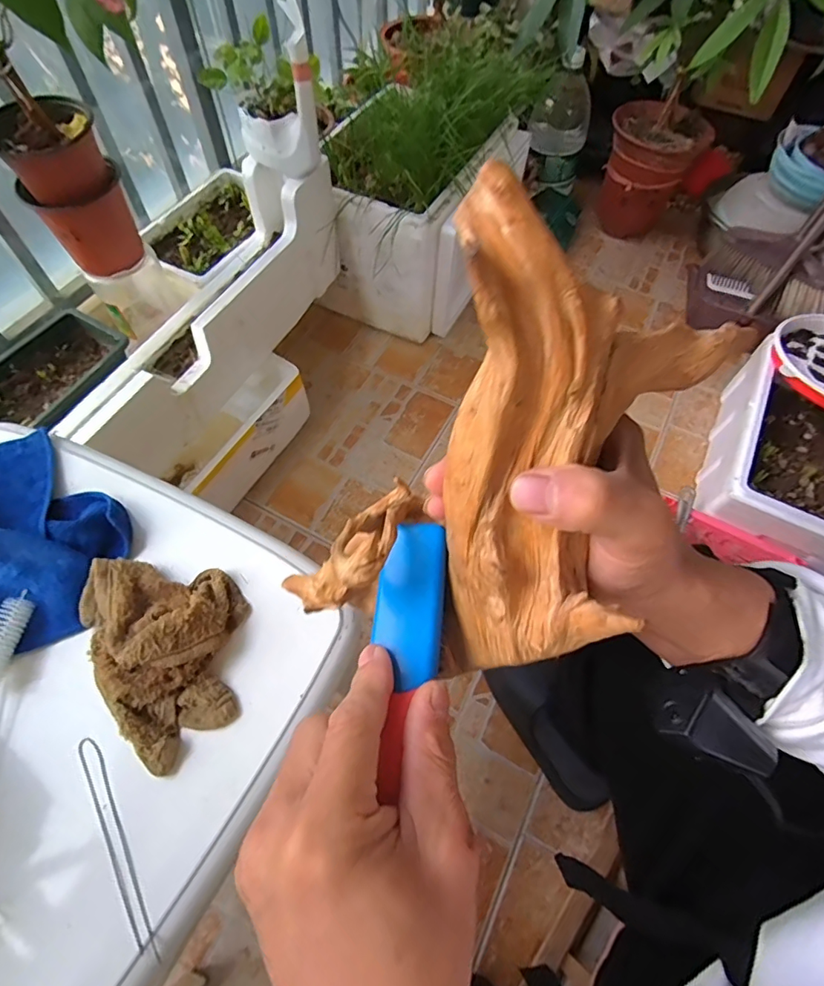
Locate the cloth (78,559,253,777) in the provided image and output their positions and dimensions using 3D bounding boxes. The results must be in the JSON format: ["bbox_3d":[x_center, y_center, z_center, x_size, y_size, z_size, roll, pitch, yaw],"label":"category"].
[{"bbox_3d":[-0.182,0.103,0.355,0.110,0.037,0.158,-32,67,-17],"label":"cloth"}]

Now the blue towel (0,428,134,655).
[{"bbox_3d":[-0.336,0.019,0.389,0.201,0.049,0.169,15,62,7],"label":"blue towel"}]

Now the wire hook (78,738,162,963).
[{"bbox_3d":[-0.193,0.229,0.314,0.014,0.005,0.137,-29,66,-16],"label":"wire hook"}]

